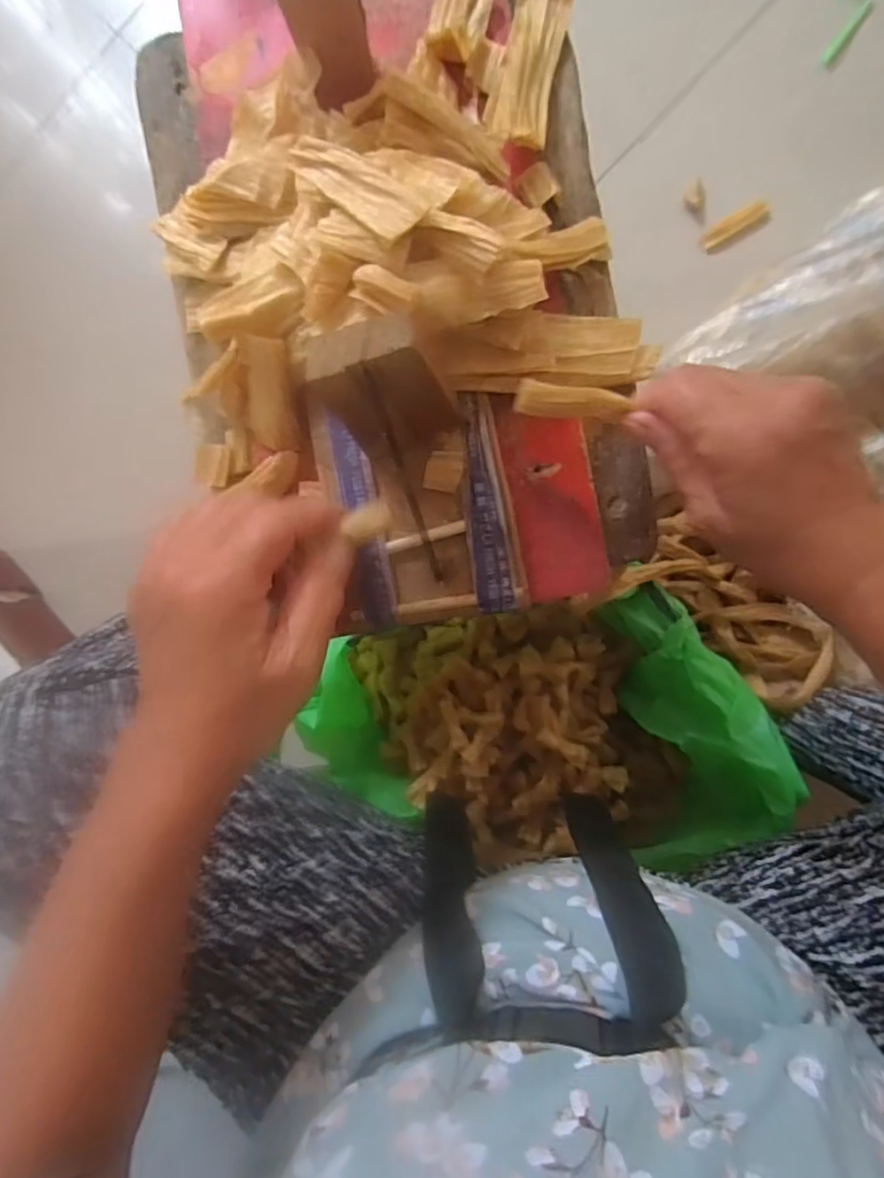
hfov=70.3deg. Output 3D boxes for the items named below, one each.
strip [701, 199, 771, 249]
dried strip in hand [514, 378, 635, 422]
[{"bbox_3d":[0.330,-0.409,0.705,0.070,0.009,0.023,-23,88,29],"label":"strip"},{"bbox_3d":[0.057,-0.081,0.273,0.049,0.004,0.014,8,127,-1],"label":"dried strip in hand"}]

